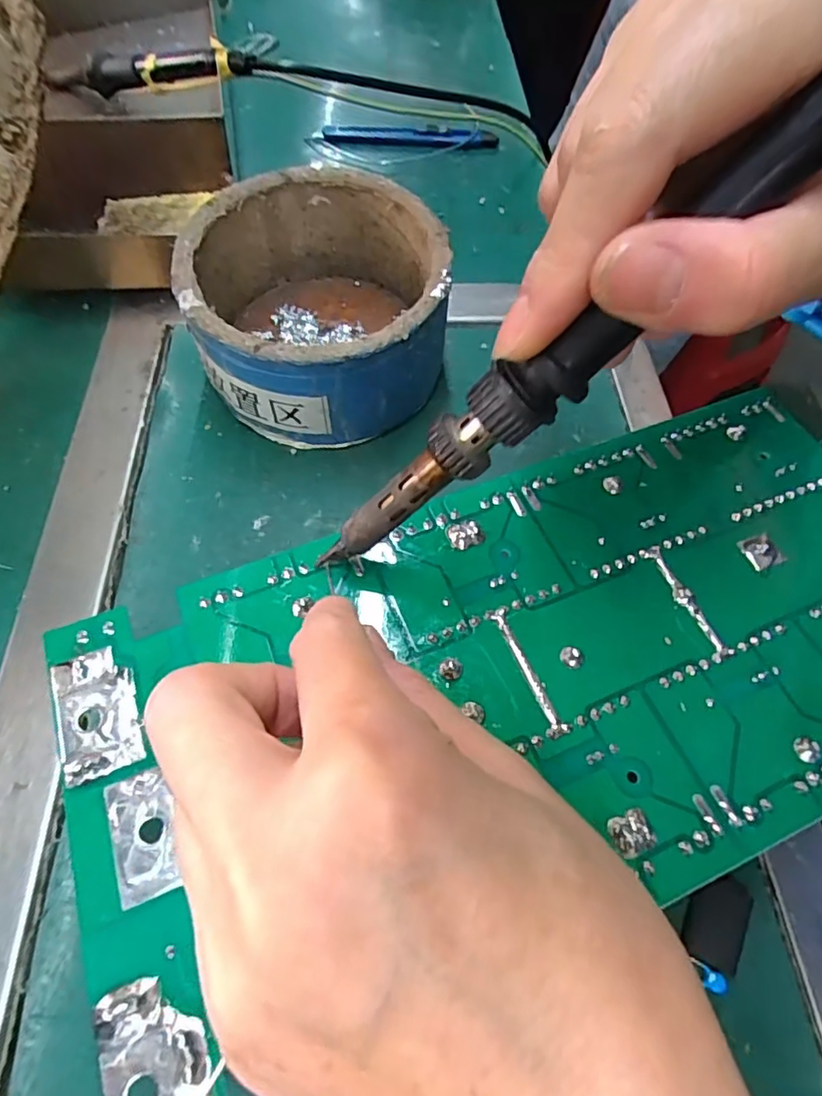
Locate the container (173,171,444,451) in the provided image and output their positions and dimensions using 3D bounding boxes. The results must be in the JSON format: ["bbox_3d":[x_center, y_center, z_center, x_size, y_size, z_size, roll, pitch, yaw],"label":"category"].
[{"bbox_3d":[-0.044,-0.116,0.282,0.112,0.067,0.119,1,60,-2],"label":"container"}]

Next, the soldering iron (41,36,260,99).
[{"bbox_3d":[-0.177,-0.300,0.365,0.204,0.016,0.021,21,60,28],"label":"soldering iron"}]

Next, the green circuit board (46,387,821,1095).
[{"bbox_3d":[0.042,0.034,0.182,0.278,0.007,0.138,-18,63,-13],"label":"green circuit board"}]

